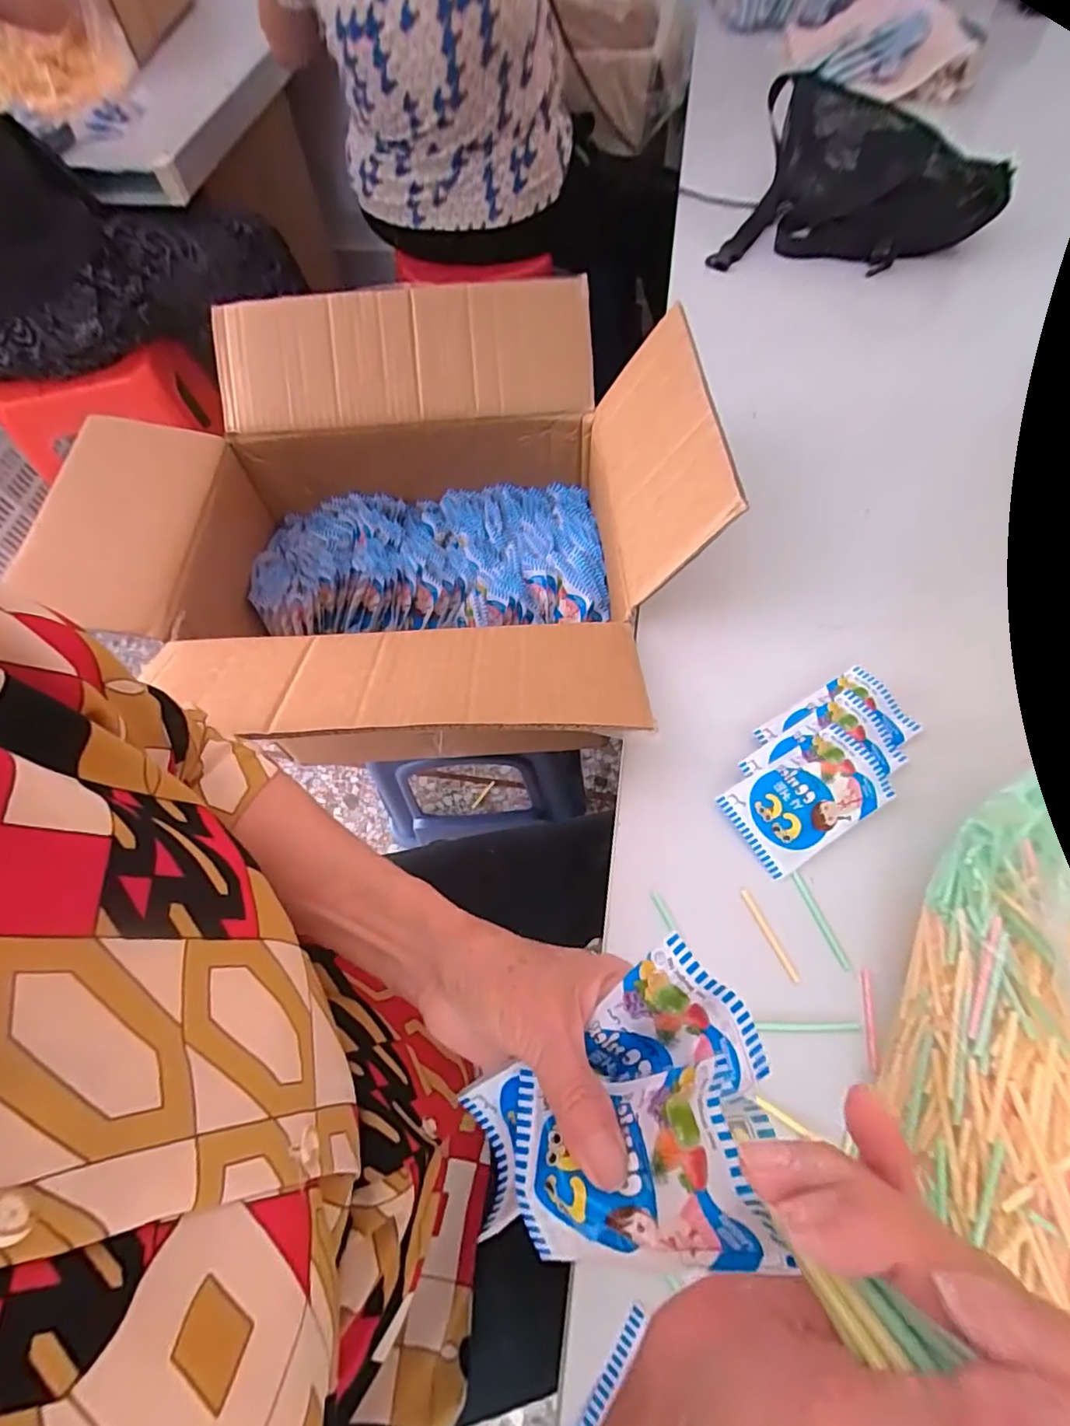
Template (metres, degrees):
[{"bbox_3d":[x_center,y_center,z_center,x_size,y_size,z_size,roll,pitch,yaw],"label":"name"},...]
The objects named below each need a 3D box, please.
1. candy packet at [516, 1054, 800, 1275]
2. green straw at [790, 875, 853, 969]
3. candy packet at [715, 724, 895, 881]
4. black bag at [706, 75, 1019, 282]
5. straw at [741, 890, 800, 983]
[{"bbox_3d":[0.033,0.157,0.200,0.095,0.019,0.056,-30,57,35],"label":"candy packet"},{"bbox_3d":[0.184,0.133,0.371,0.006,0.004,0.062,-18,65,-7],"label":"green straw"},{"bbox_3d":[0.187,0.059,0.396,0.099,0.019,0.062,-28,67,-12],"label":"candy packet"},{"bbox_3d":[0.388,-0.618,0.676,0.284,0.095,0.246,21,67,11],"label":"black bag"},{"bbox_3d":[0.149,0.140,0.366,0.006,0.004,0.059,-23,66,-9],"label":"straw"}]

